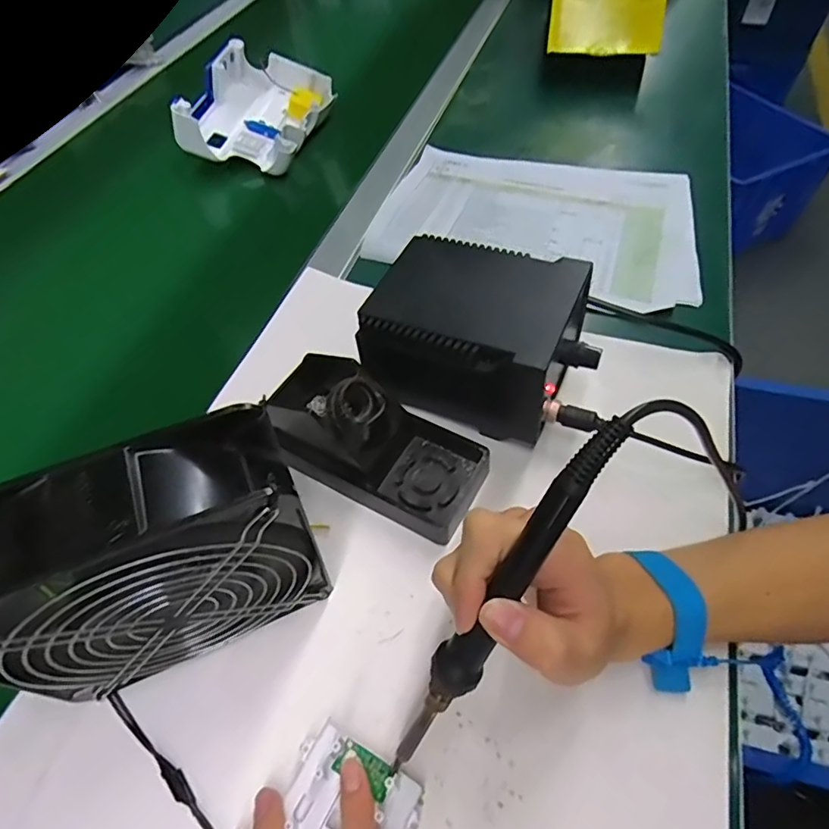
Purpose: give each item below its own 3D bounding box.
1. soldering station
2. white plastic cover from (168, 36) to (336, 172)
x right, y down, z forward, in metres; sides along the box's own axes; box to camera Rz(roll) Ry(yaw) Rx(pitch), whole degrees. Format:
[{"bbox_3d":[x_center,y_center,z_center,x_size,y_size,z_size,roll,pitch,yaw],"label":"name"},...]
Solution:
[{"bbox_3d":[0.052,-0.061,0.411,0.162,0.088,0.123,19,58,13],"label":"soldering station"},{"bbox_3d":[-0.188,-0.380,0.658,0.149,0.063,0.180,5,56,4],"label":"white plastic cover"}]

